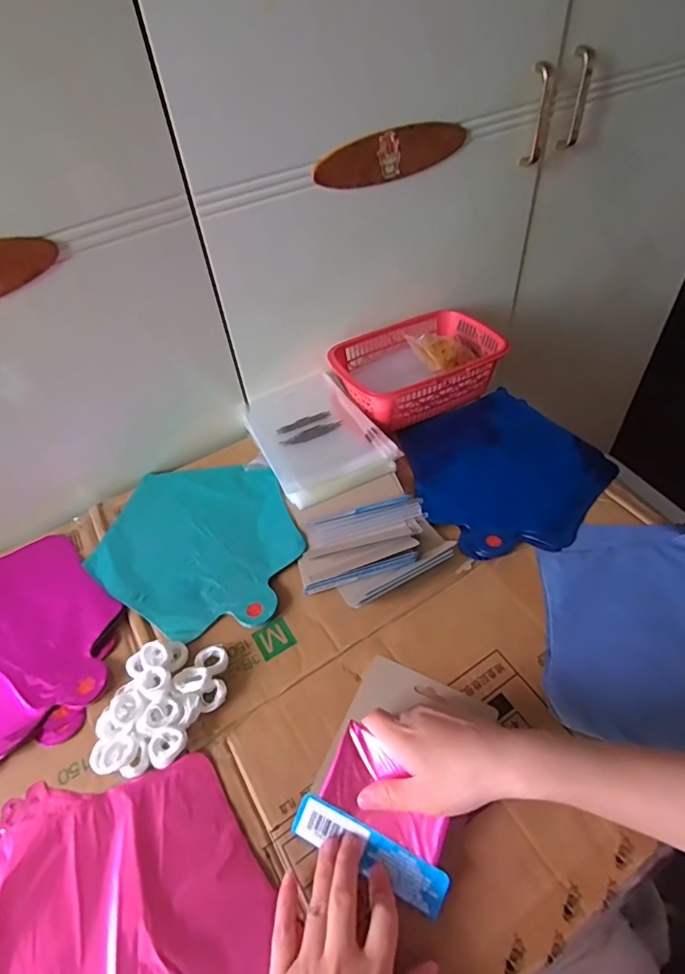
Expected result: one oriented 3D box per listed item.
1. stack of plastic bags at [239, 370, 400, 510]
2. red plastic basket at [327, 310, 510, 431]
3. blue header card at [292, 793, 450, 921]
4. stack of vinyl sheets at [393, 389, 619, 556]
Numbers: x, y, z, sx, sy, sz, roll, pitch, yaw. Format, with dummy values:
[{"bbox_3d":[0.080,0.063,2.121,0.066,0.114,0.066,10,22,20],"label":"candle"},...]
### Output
[{"bbox_3d":[-0.035,-0.063,0.640,0.146,0.031,0.200,-26,51,-17],"label":"stack of plastic bags"},{"bbox_3d":[0.099,-0.158,0.695,0.209,0.070,0.147,-26,51,-18],"label":"red plastic basket"},{"bbox_3d":[0.019,0.262,0.372,0.113,0.004,0.030,21,72,19],"label":"blue header card"},{"bbox_3d":[0.184,-0.027,0.610,0.220,0.009,0.232,-28,52,-19],"label":"stack of vinyl sheets"}]

